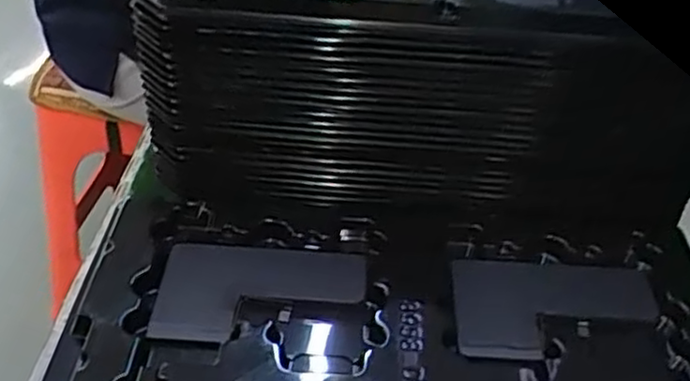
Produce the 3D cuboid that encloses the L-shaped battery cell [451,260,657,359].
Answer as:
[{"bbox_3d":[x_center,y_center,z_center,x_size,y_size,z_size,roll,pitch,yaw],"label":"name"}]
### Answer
[{"bbox_3d":[0.099,0.056,0.335,0.094,0.005,0.059,5,41,2],"label":"L-shaped battery cell"}]

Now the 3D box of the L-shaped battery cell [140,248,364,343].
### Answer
[{"bbox_3d":[-0.039,0.047,0.334,0.094,0.004,0.057,3,41,0],"label":"L-shaped battery cell"}]

